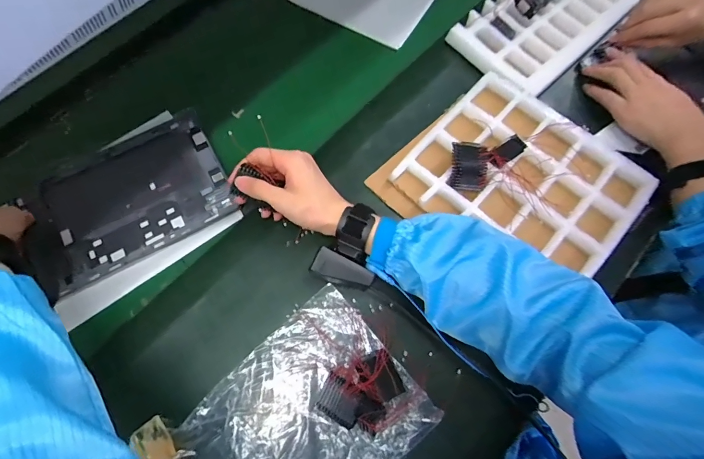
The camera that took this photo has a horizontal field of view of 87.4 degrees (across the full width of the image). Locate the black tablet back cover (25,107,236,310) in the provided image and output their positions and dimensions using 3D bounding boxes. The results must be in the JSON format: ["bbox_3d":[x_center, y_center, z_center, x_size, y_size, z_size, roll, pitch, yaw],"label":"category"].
[{"bbox_3d":[-0.284,-0.040,0.471,0.240,0.009,0.169,-29,73,-10],"label":"black tablet back cover"}]

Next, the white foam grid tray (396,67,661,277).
[{"bbox_3d":[0.212,-0.057,0.458,0.260,0.043,0.211,42,76,14],"label":"white foam grid tray"}]

